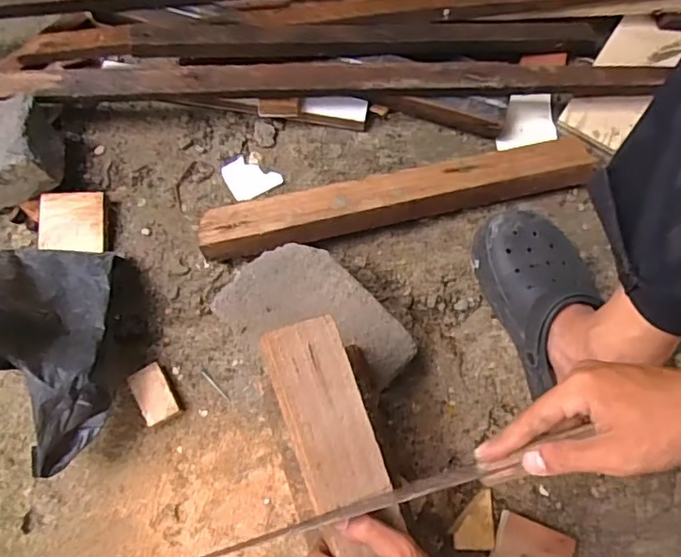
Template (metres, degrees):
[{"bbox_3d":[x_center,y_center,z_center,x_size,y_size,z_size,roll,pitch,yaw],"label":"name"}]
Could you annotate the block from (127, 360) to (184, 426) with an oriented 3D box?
[{"bbox_3d":[-0.207,0.129,0.644,0.039,0.025,0.064,-28,75,-10],"label":"block"}]

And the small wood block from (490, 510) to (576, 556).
[{"bbox_3d":[0.208,0.293,0.623,0.082,0.009,0.056,22,73,6],"label":"small wood block"}]

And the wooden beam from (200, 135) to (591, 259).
[{"bbox_3d":[0.051,-0.094,0.704,0.439,0.048,0.068,-11,72,-5],"label":"wooden beam"}]

